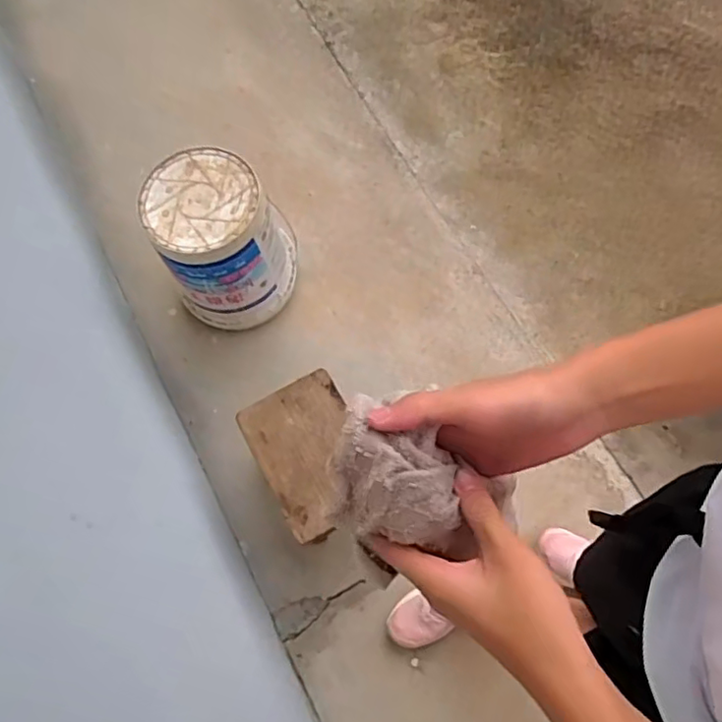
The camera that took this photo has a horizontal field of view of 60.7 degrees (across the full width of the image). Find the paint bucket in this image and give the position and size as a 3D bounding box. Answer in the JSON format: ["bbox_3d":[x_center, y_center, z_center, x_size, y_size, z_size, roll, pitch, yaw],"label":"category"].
[{"bbox_3d":[-0.299,-0.262,1.393,0.274,0.331,0.273,-2,72,6],"label":"paint bucket"}]

